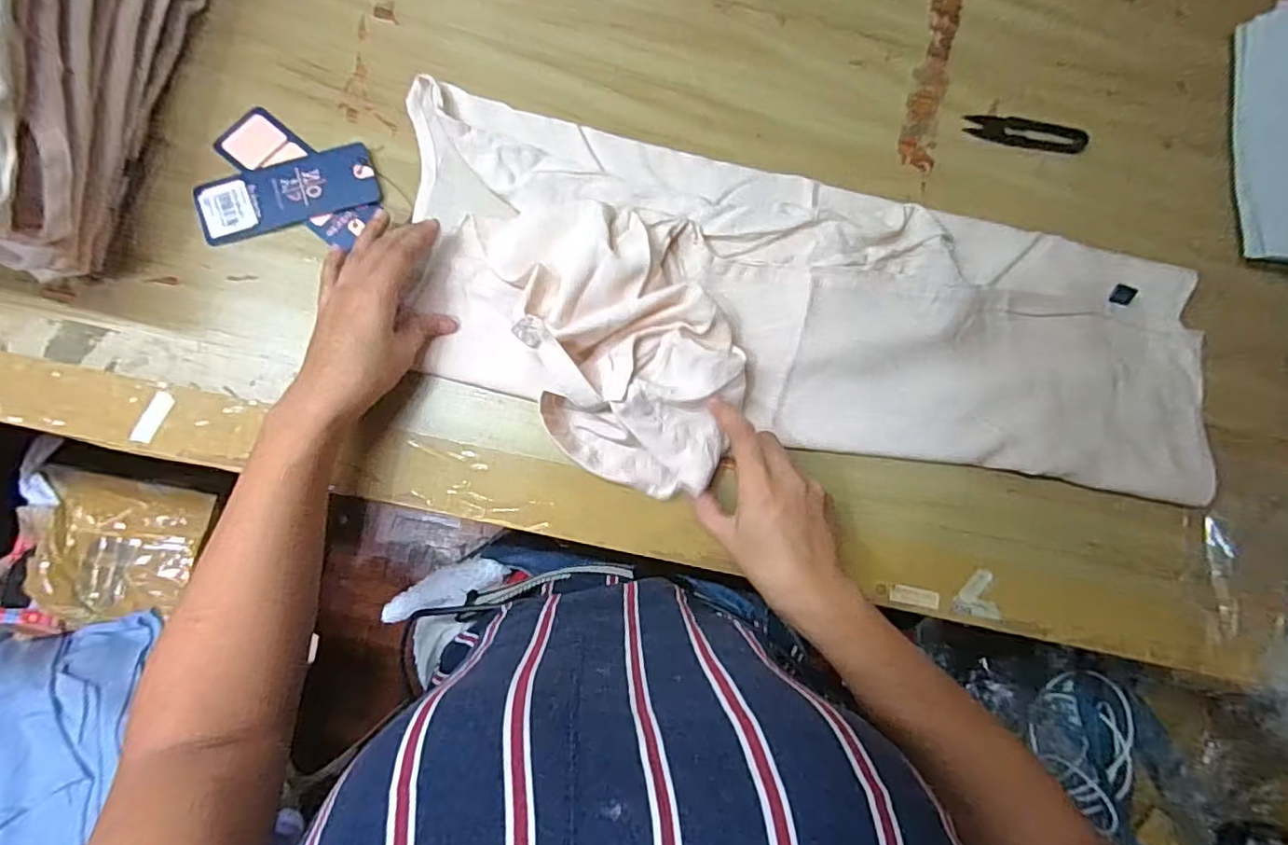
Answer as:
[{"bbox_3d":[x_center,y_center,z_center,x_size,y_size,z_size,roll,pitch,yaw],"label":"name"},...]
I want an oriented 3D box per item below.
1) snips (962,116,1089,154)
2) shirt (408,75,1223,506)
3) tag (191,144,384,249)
[{"bbox_3d":[0.309,-0.236,0.473,0.097,0.011,0.023,6,82,-5],"label":"snips"},{"bbox_3d":[0.133,-0.066,0.414,0.594,0.056,0.243,9,82,-6],"label":"shirt"},{"bbox_3d":[-0.247,-0.159,0.405,0.117,0.006,0.045,-19,89,-7],"label":"tag"}]

